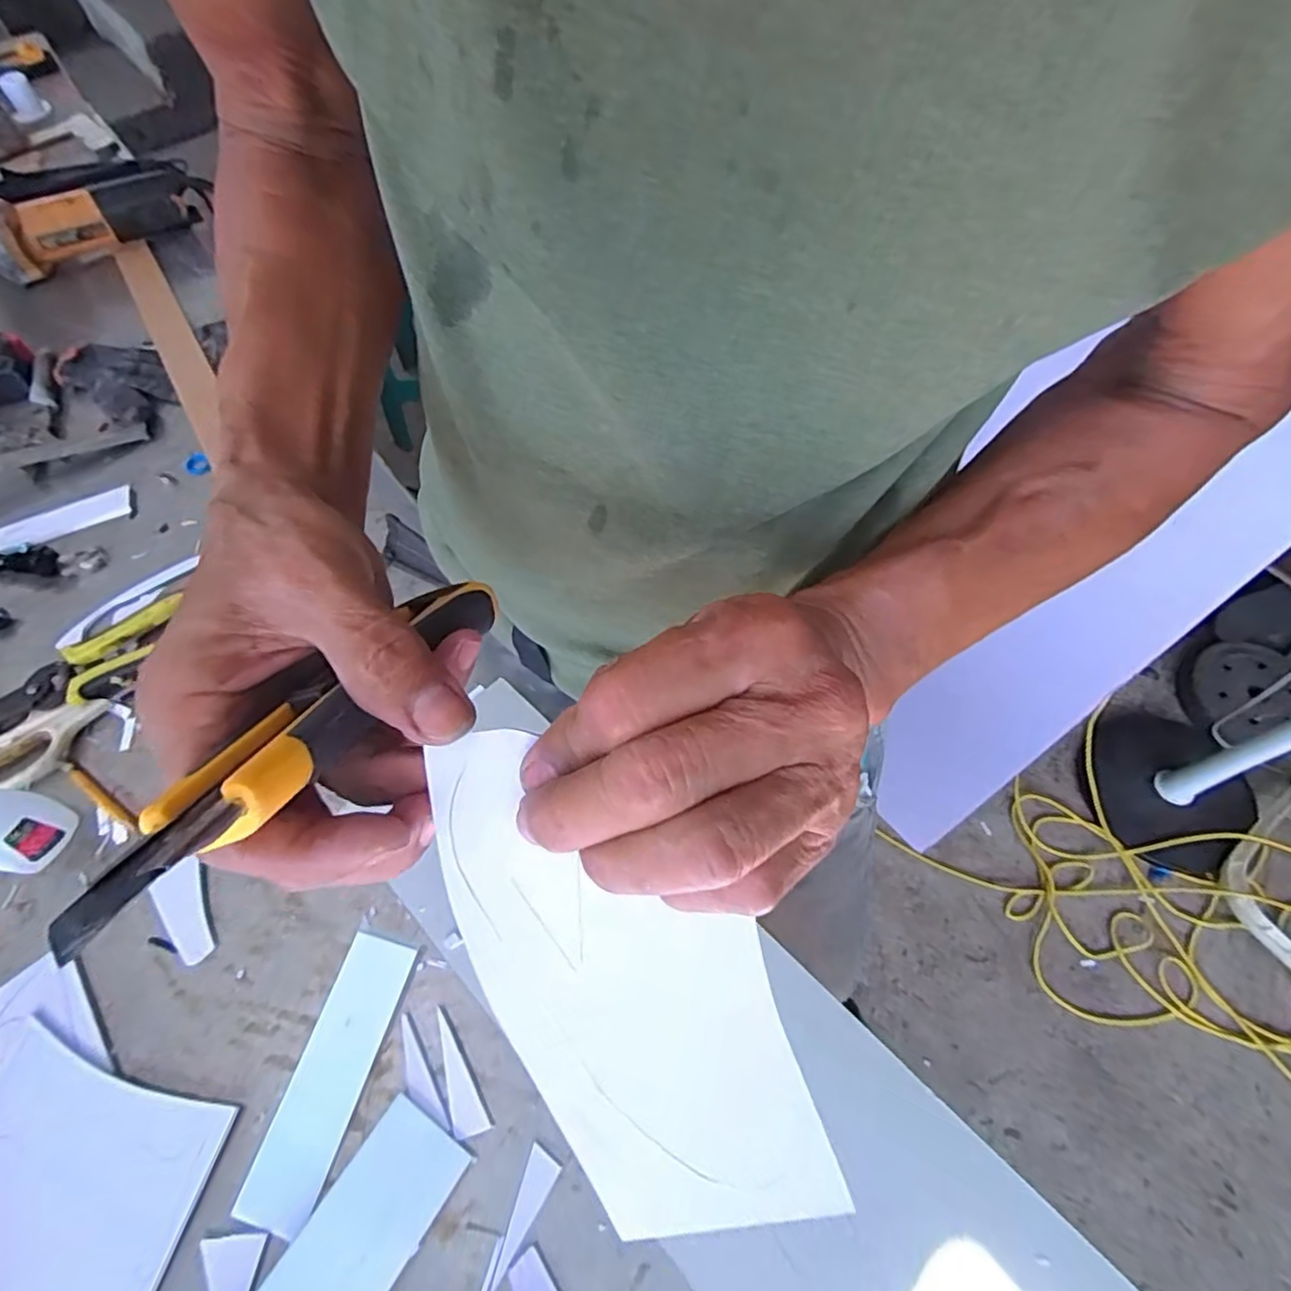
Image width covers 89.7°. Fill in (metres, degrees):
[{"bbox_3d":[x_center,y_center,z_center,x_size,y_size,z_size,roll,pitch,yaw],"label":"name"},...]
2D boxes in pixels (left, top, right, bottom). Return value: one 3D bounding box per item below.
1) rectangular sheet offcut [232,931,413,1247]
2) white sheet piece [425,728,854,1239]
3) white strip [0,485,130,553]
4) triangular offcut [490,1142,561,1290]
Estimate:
[{"bbox_3d":[-0.168,0.226,0.345,0.040,0.004,0.130,11,61,9],"label":"rectangular sheet offcut"},{"bbox_3d":[-0.007,0.092,0.182,0.069,0.004,0.153,-30,85,-3],"label":"white sheet piece"},{"bbox_3d":[-0.539,-0.092,0.549,0.189,0.006,0.038,-27,64,-15],"label":"white strip"},{"bbox_3d":[-0.058,0.275,0.311,0.016,0.004,0.055,15,62,11],"label":"triangular offcut"}]

